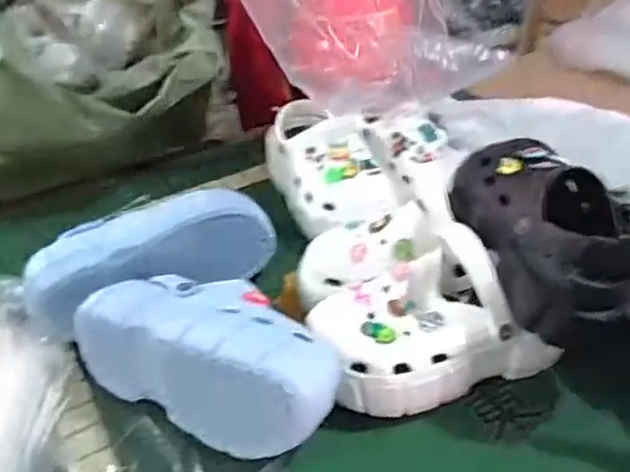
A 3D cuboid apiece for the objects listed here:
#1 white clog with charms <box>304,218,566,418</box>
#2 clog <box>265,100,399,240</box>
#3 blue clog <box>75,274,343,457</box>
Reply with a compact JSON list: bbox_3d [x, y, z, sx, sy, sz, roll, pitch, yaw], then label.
[{"bbox_3d":[0.098,0.071,0.603,0.204,0.119,0.111,-8,35,-6],"label":"white clog with charms"},{"bbox_3d":[0.012,-0.097,0.829,0.113,0.108,0.240,-12,36,-12],"label":"clog"},{"bbox_3d":[-0.090,0.092,0.595,0.239,0.097,0.116,16,39,25],"label":"blue clog"}]

